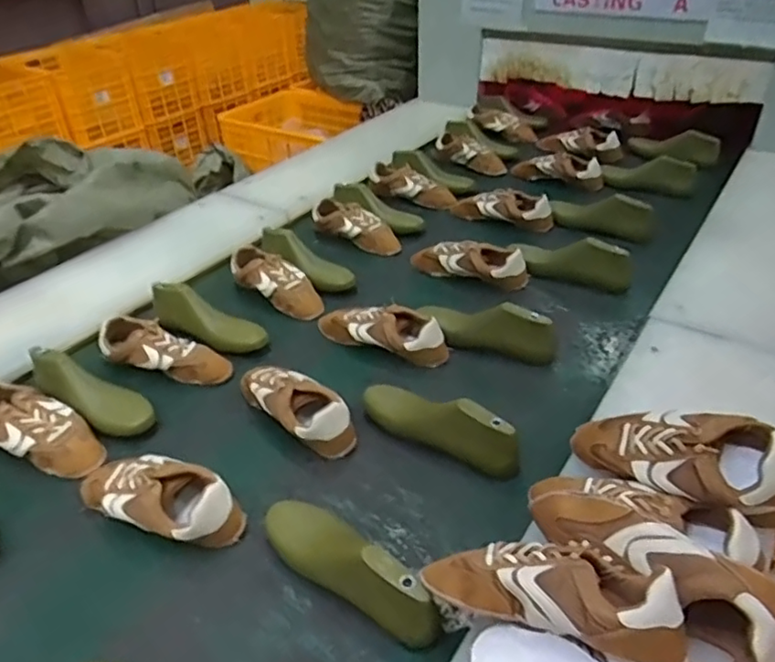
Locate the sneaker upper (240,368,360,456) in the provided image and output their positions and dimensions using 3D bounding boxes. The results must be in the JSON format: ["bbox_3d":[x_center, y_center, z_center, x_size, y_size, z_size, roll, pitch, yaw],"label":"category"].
[{"bbox_3d":[-0.140,0.111,0.914,0.098,0.085,0.206,-27,44,-29],"label":"sneaker upper"}]

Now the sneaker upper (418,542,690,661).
[{"bbox_3d":[0.160,0.236,0.592,0.240,0.062,0.107,12,39,18],"label":"sneaker upper"}]

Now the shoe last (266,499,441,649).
[{"bbox_3d":[-0.045,0.265,0.694,0.081,0.091,0.233,-30,45,-32],"label":"shoe last"}]

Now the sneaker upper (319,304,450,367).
[{"bbox_3d":[-0.013,0.000,1.074,0.244,0.081,0.072,14,40,20],"label":"sneaker upper"}]

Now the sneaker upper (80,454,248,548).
[{"bbox_3d":[-0.305,0.207,0.784,0.249,0.072,0.087,12,39,18],"label":"sneaker upper"}]

